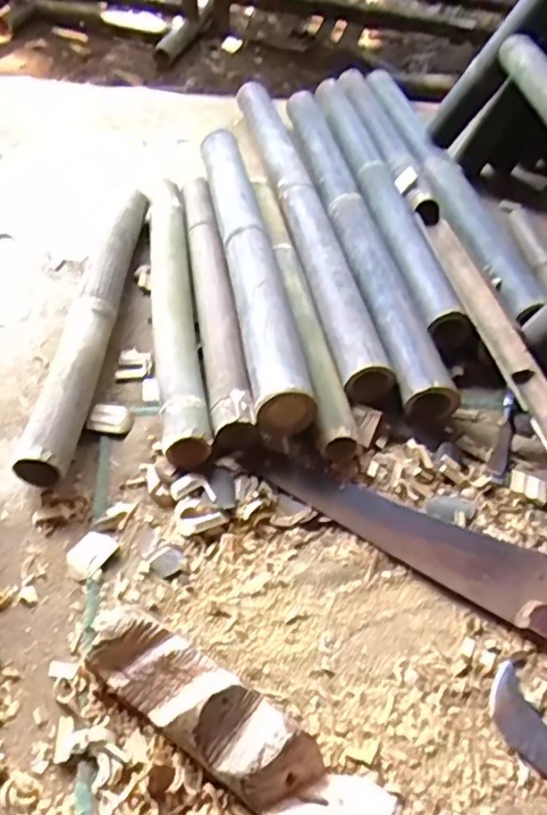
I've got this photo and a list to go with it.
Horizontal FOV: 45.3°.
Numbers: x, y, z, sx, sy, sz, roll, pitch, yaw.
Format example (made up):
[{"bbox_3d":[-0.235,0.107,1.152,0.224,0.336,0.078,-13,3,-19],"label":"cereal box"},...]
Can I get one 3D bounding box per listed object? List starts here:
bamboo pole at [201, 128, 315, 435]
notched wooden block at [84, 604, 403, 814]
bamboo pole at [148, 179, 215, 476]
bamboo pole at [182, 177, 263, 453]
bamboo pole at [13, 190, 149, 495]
[{"bbox_3d":[-0.039,-0.263,1.063,0.083,0.061,0.766,-4,48,-9],"label":"bamboo pole"},{"bbox_3d":[-0.042,0.291,0.598,0.315,0.055,0.077,29,51,19],"label":"notched wooden block"},{"bbox_3d":[-0.158,-0.174,1.021,0.067,0.059,0.657,-4,48,-9],"label":"bamboo pole"},{"bbox_3d":[-0.100,-0.195,1.046,0.059,0.057,0.663,-5,48,-10],"label":"bamboo pole"},{"bbox_3d":[-0.264,-0.149,0.987,0.061,0.066,0.639,4,47,-2],"label":"bamboo pole"}]

